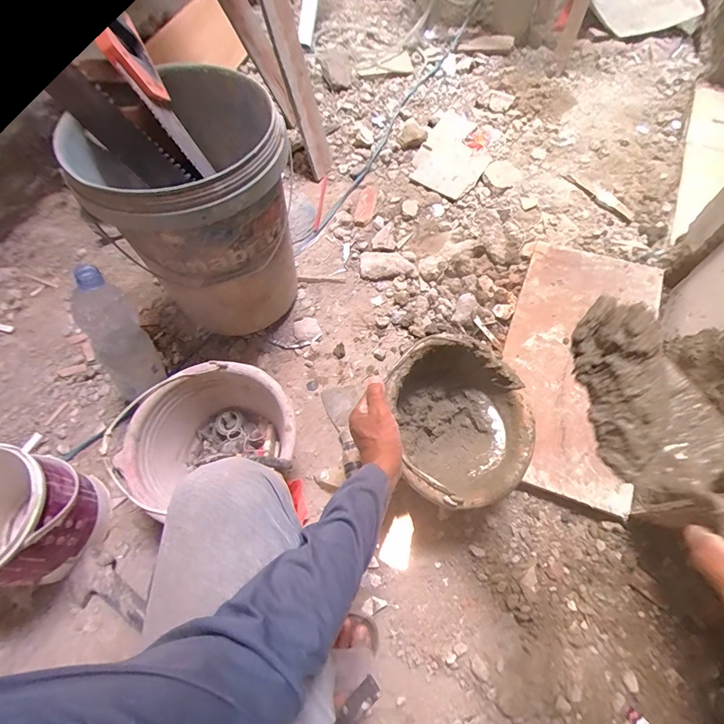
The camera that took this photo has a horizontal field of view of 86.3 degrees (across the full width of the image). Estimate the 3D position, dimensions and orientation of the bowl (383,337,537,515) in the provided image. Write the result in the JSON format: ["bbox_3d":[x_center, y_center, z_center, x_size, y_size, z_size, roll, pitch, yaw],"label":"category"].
[{"bbox_3d":[0.134,0.098,0.625,0.253,0.120,0.253,6,72,-19],"label":"bowl"}]

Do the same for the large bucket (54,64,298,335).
[{"bbox_3d":[-0.274,-0.238,0.700,0.259,0.362,0.272,-1,65,1],"label":"large bucket"}]

